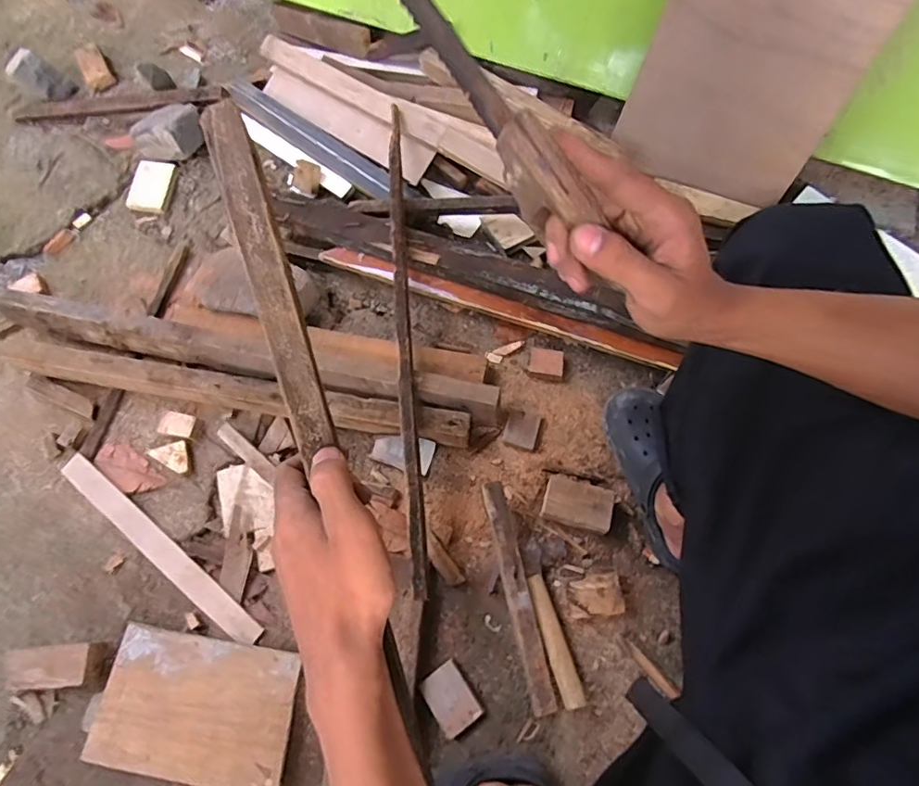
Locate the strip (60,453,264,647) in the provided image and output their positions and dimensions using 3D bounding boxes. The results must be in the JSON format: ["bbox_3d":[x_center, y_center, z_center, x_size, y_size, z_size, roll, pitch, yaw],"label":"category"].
[{"bbox_3d":[-0.465,0.236,0.816,0.426,0.017,0.041,35,73,15],"label":"strip"}]

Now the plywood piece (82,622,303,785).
[{"bbox_3d":[-0.360,0.429,0.723,0.263,0.021,0.172,9,69,5],"label":"plywood piece"}]

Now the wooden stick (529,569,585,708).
[{"bbox_3d":[0.130,0.338,0.728,0.028,0.029,0.168,-16,68,-4],"label":"wooden stick"}]

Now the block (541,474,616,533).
[{"bbox_3d":[0.177,0.164,0.789,0.100,0.035,0.067,14,69,7],"label":"block"}]

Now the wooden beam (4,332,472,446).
[{"bbox_3d":[-0.378,-0.005,0.883,0.806,0.069,0.066,10,69,6],"label":"wooden beam"}]

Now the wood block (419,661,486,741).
[{"bbox_3d":[-0.010,0.413,0.714,0.058,0.017,0.079,-33,71,-11],"label":"wood block"}]

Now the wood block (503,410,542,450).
[{"bbox_3d":[0.100,0.058,0.844,0.053,0.012,0.055,18,70,9],"label":"wood block"}]

